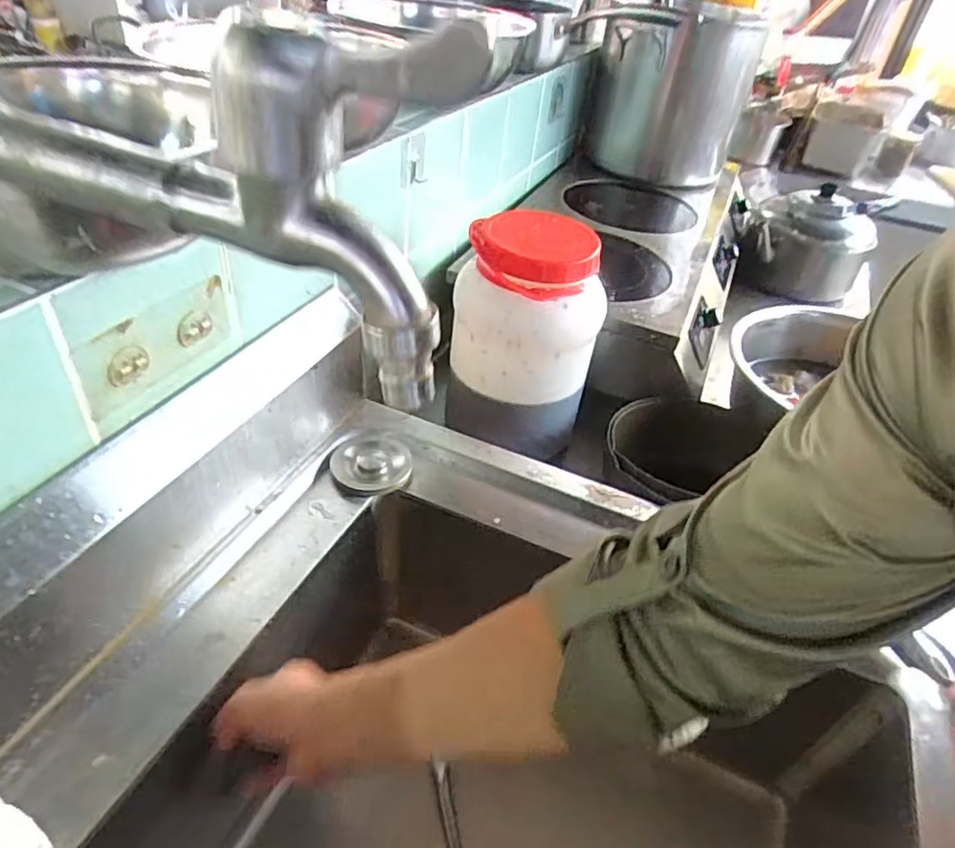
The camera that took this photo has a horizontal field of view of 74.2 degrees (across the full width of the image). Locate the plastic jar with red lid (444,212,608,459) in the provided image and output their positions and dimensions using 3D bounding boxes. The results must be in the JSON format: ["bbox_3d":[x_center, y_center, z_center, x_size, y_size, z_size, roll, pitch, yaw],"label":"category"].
[{"bbox_3d":[0.054,-0.098,0.745,0.166,0.243,0.148,7,39,0],"label":"plastic jar with red lid"}]

